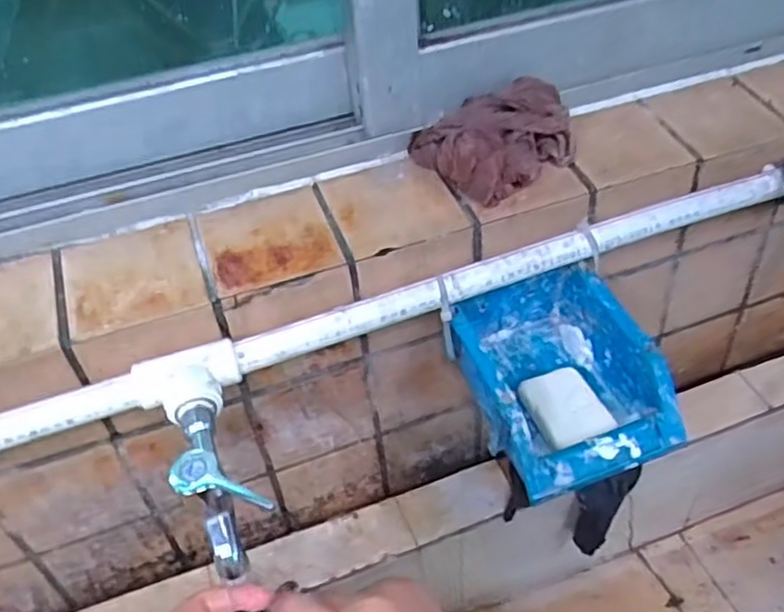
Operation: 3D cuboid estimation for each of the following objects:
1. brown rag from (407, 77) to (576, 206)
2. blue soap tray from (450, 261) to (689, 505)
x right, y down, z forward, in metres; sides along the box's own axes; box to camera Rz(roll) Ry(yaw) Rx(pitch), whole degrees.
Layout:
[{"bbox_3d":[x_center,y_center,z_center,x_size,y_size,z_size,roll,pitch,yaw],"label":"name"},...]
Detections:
[{"bbox_3d":[0.091,-0.138,0.572,0.128,0.052,0.085,-20,43,-15],"label":"brown rag"},{"bbox_3d":[0.128,0.055,0.555,0.129,0.083,0.165,-18,43,-13],"label":"blue soap tray"}]

